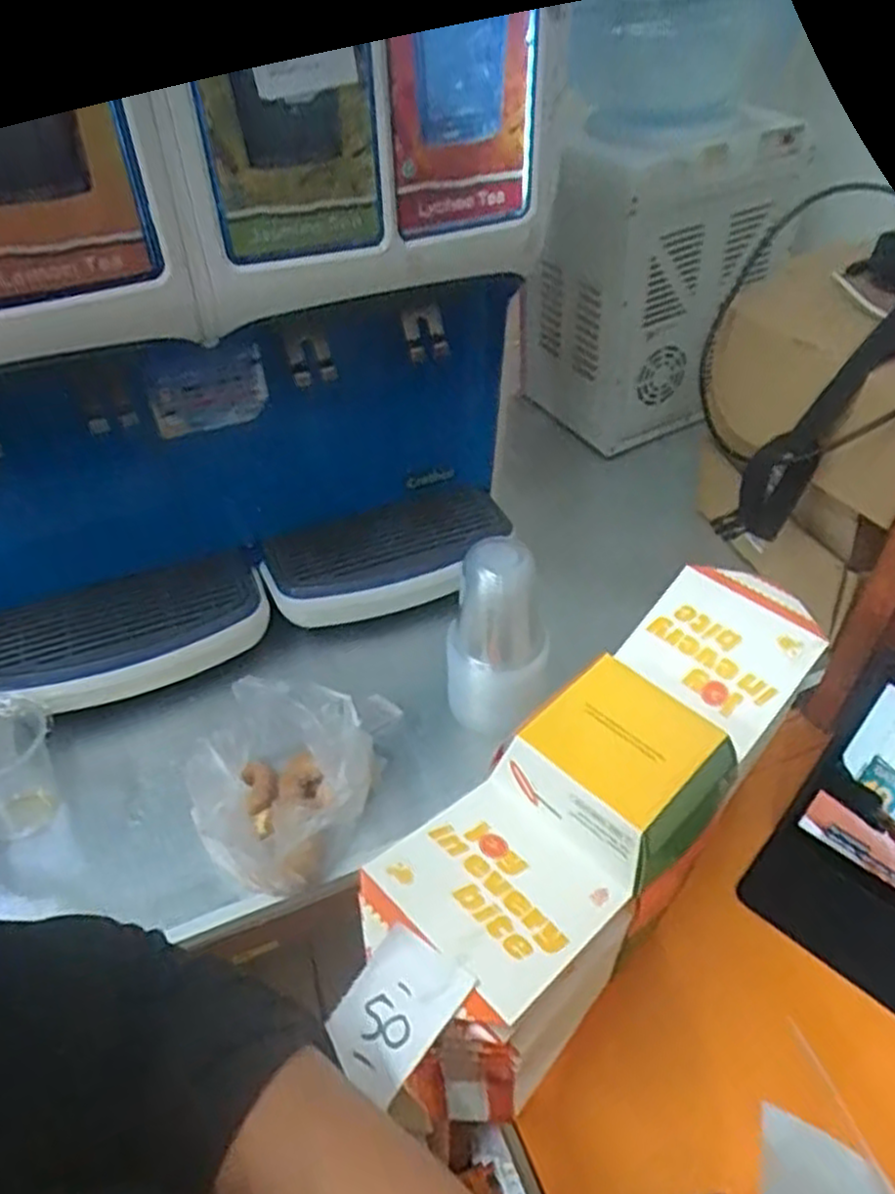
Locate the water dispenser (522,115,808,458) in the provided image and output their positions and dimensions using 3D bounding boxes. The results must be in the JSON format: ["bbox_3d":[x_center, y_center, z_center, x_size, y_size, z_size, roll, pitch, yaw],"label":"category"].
[{"bbox_3d":[0.240,-0.403,0.994,0.272,0.348,0.203,-19,46,-18],"label":"water dispenser"}]

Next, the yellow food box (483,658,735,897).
[{"bbox_3d":[0.100,0.102,0.460,0.111,0.060,0.104,32,52,31],"label":"yellow food box"}]

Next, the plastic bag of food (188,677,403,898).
[{"bbox_3d":[-0.109,0.126,0.622,0.150,0.119,0.170,-8,43,-8],"label":"plastic bag of food"}]

